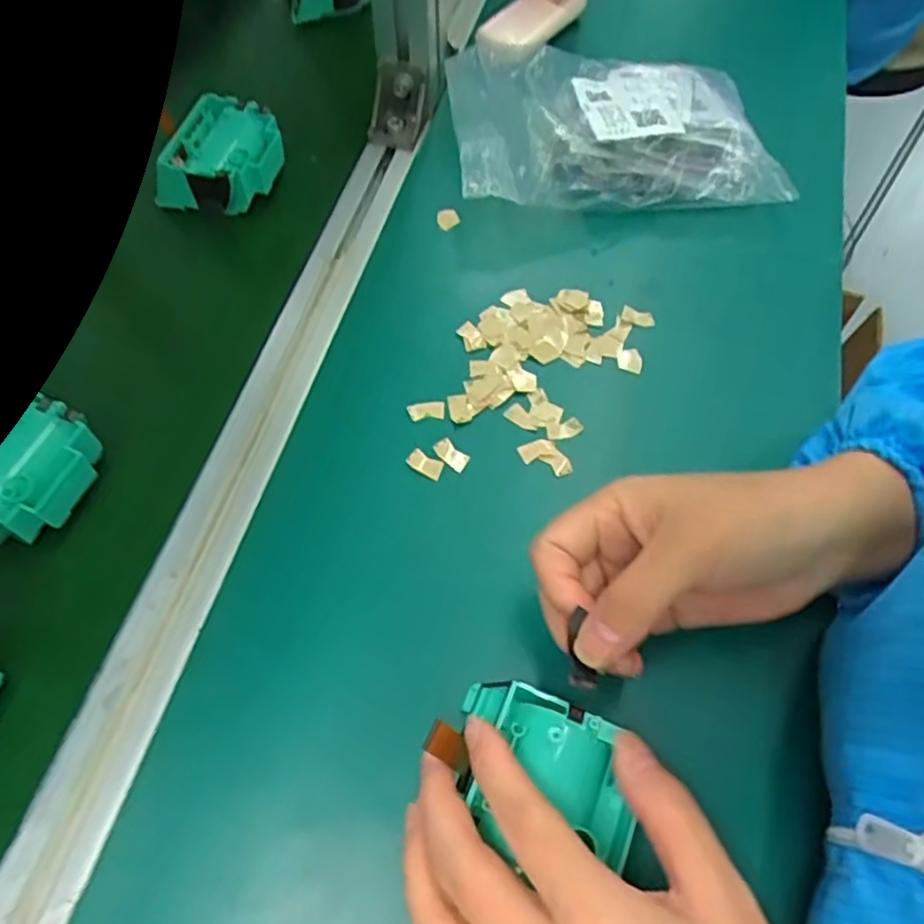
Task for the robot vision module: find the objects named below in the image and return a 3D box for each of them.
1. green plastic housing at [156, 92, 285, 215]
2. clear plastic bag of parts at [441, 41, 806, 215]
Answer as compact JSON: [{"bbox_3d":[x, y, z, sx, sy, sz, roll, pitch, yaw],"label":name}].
[{"bbox_3d":[-0.158,-0.201,0.466,0.077,0.039,0.077,18,67,15],"label":"green plastic housing"},{"bbox_3d":[0.096,-0.223,0.469,0.202,0.049,0.146,-4,63,-4],"label":"clear plastic bag of parts"}]

